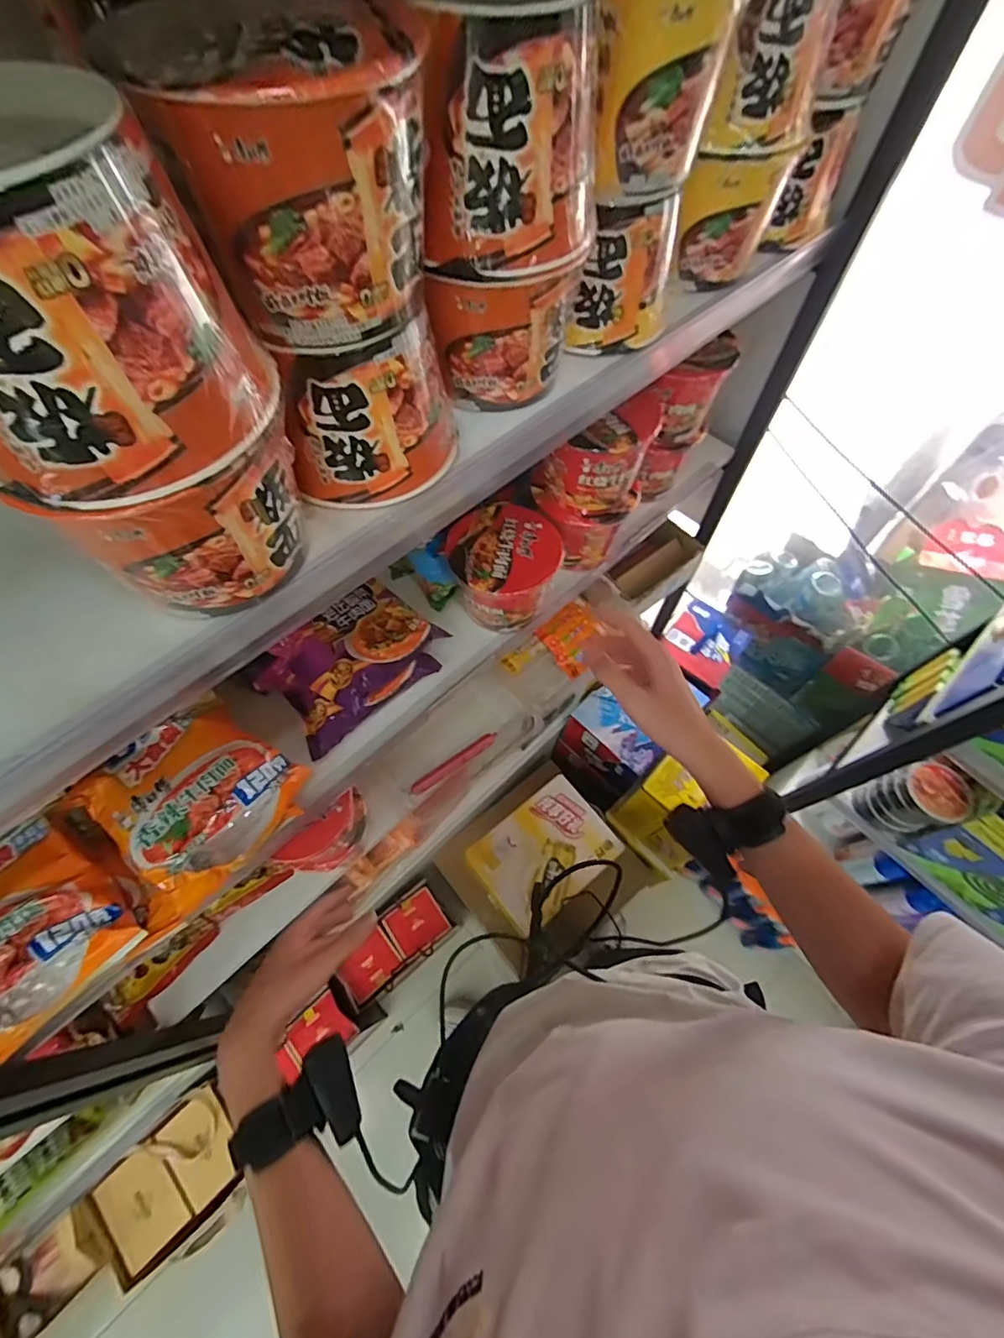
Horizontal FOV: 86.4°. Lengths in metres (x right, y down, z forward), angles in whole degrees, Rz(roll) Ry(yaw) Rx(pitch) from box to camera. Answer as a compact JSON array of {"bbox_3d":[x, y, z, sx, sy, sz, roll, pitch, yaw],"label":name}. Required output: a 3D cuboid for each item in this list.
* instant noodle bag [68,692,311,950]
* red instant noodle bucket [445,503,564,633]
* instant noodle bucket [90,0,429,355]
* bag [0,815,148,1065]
[{"bbox_3d":[-0.306,0.131,0.526,0.152,0.062,0.178,39,68,17],"label":"instant noodle bag"},{"bbox_3d":[-0.001,-0.121,0.675,0.129,0.111,0.123,1,62,-2],"label":"red instant noodle bucket"},{"bbox_3d":[-0.100,-0.247,0.274,0.128,0.114,0.100,-28,67,-15],"label":"instant noodle bucket"},{"bbox_3d":[-0.429,0.229,0.466,0.158,0.049,0.152,-37,70,-19],"label":"bag"}]

